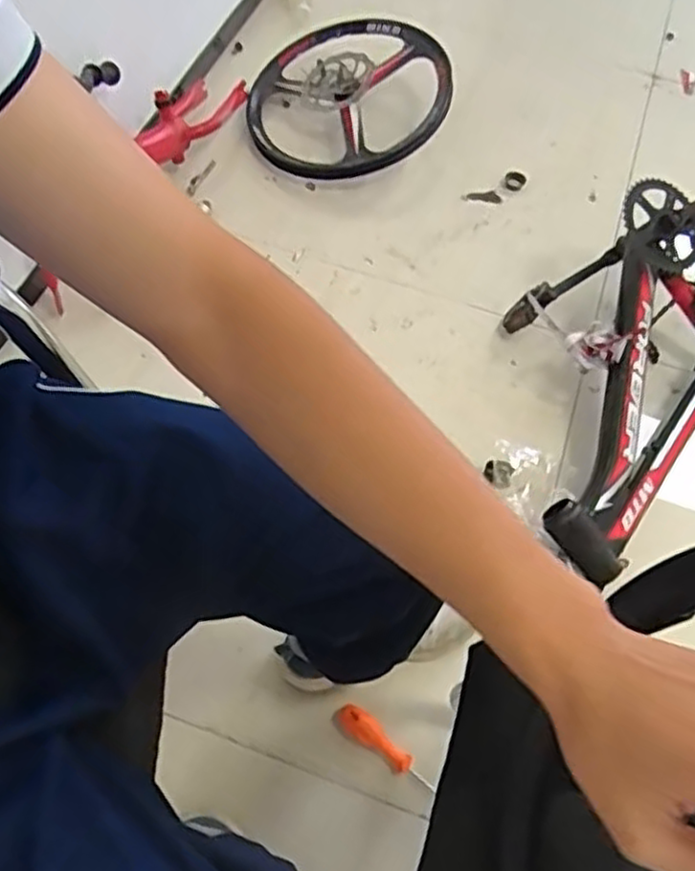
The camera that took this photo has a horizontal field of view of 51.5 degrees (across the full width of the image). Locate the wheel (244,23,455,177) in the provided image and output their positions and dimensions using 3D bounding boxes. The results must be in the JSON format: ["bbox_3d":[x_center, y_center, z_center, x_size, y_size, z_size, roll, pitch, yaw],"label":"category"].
[{"bbox_3d":[0.000,-0.677,1.449,0.393,0.078,0.387,-5,68,13],"label":"wheel"}]

